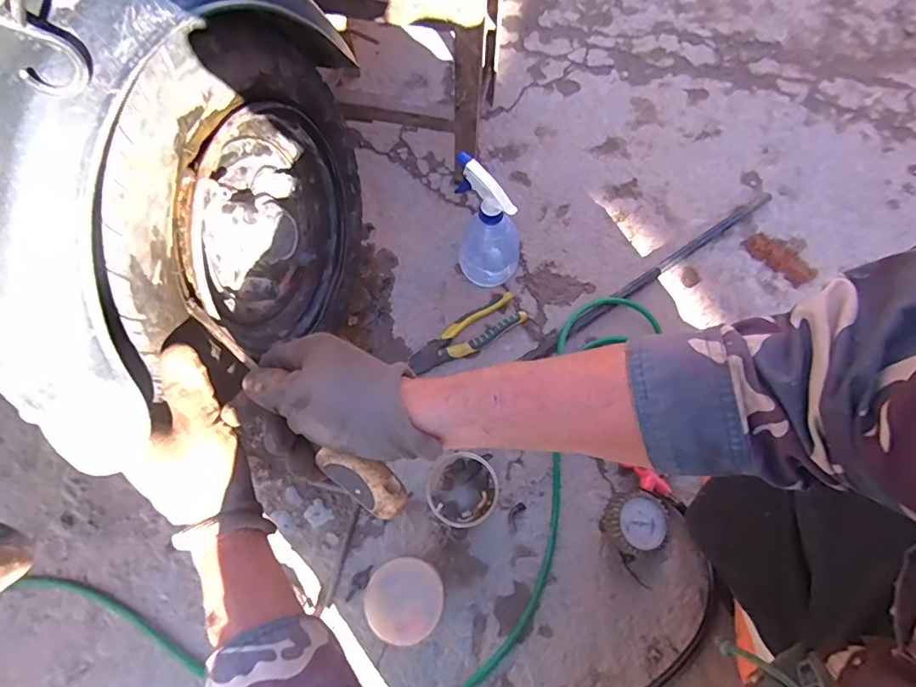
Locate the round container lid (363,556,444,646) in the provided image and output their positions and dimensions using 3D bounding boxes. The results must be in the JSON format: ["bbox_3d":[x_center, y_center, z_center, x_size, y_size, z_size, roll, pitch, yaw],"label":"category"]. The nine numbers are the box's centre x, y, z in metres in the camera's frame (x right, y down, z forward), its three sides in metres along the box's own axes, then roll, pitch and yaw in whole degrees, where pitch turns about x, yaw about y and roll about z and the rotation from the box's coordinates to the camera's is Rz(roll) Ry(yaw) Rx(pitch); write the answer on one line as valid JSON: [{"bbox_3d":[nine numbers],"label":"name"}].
[{"bbox_3d":[-0.058,0.283,0.535,0.085,0.006,0.082,6,69,-16],"label":"round container lid"}]

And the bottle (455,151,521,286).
[{"bbox_3d":[0.042,-0.149,0.646,0.091,0.193,0.077,7,71,3],"label":"bottle"}]

